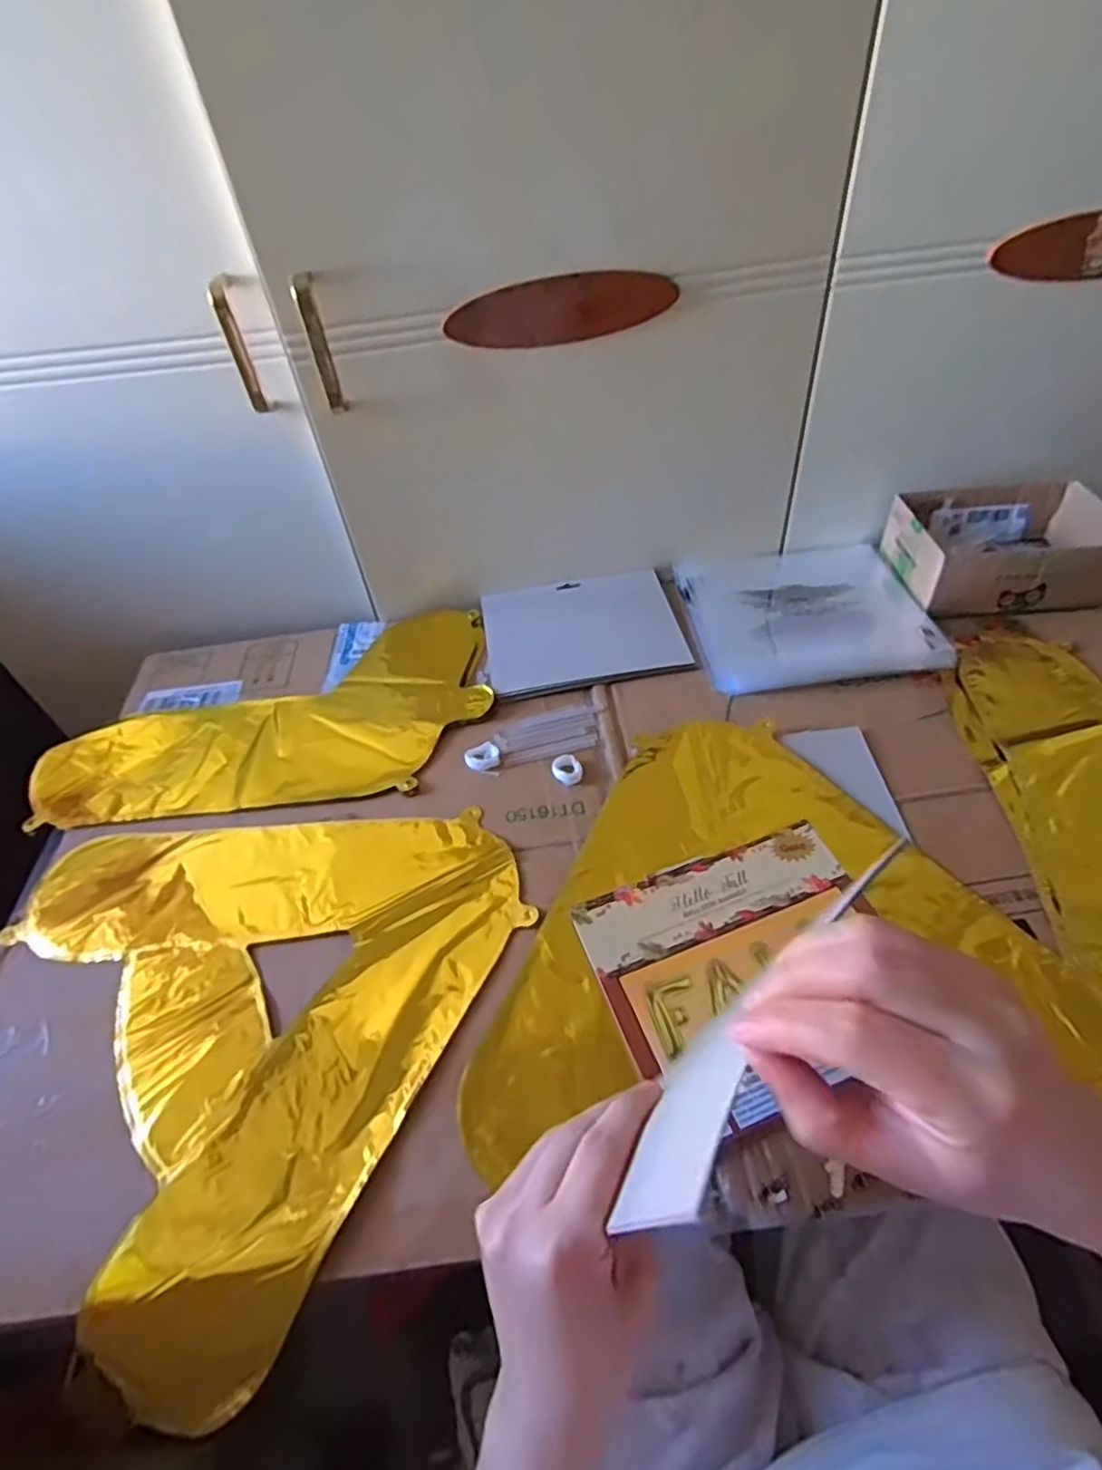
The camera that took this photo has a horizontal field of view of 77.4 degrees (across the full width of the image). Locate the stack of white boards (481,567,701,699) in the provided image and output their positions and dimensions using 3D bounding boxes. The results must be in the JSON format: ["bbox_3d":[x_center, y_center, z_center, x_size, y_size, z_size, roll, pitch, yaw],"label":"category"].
[{"bbox_3d":[0.030,-0.108,0.692,0.187,0.008,0.158,-10,47,-2],"label":"stack of white boards"}]

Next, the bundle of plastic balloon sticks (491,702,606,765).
[{"bbox_3d":[0.001,-0.001,0.609,0.099,0.004,0.049,-17,48,-8],"label":"bundle of plastic balloon sticks"}]

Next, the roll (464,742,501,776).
[{"bbox_3d":[-0.059,0.020,0.590,0.030,0.007,0.031,-4,48,4],"label":"roll"}]

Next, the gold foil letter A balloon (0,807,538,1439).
[{"bbox_3d":[-0.182,0.165,0.494,0.329,0.034,0.389,-30,52,-19],"label":"gold foil letter A balloon"}]

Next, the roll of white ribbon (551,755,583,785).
[{"bbox_3d":[0.014,0.029,0.573,0.025,0.009,0.027,-4,48,4],"label":"roll of white ribbon"}]

